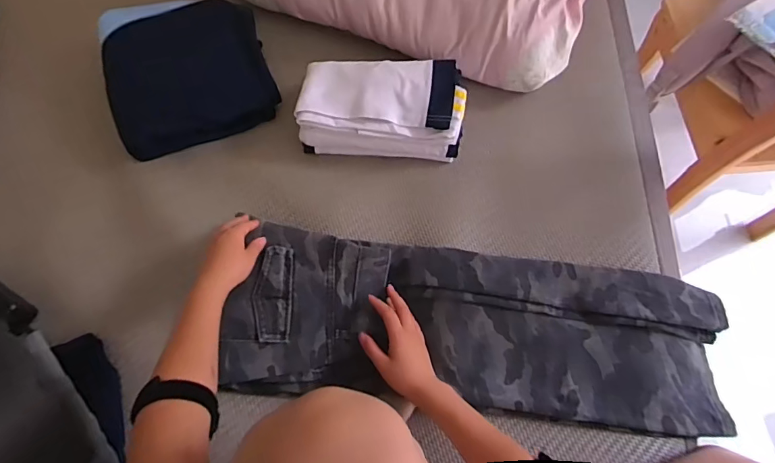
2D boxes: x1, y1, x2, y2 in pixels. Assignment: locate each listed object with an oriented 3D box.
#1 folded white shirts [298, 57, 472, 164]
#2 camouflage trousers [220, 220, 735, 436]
[{"bbox_3d":[-0.008,-0.201,0.723,0.250,0.075,0.137,3,70,2],"label":"folded white shirts"},{"bbox_3d":[0.125,0.135,0.626,0.661,0.041,0.217,6,70,1],"label":"camouflage trousers"}]

